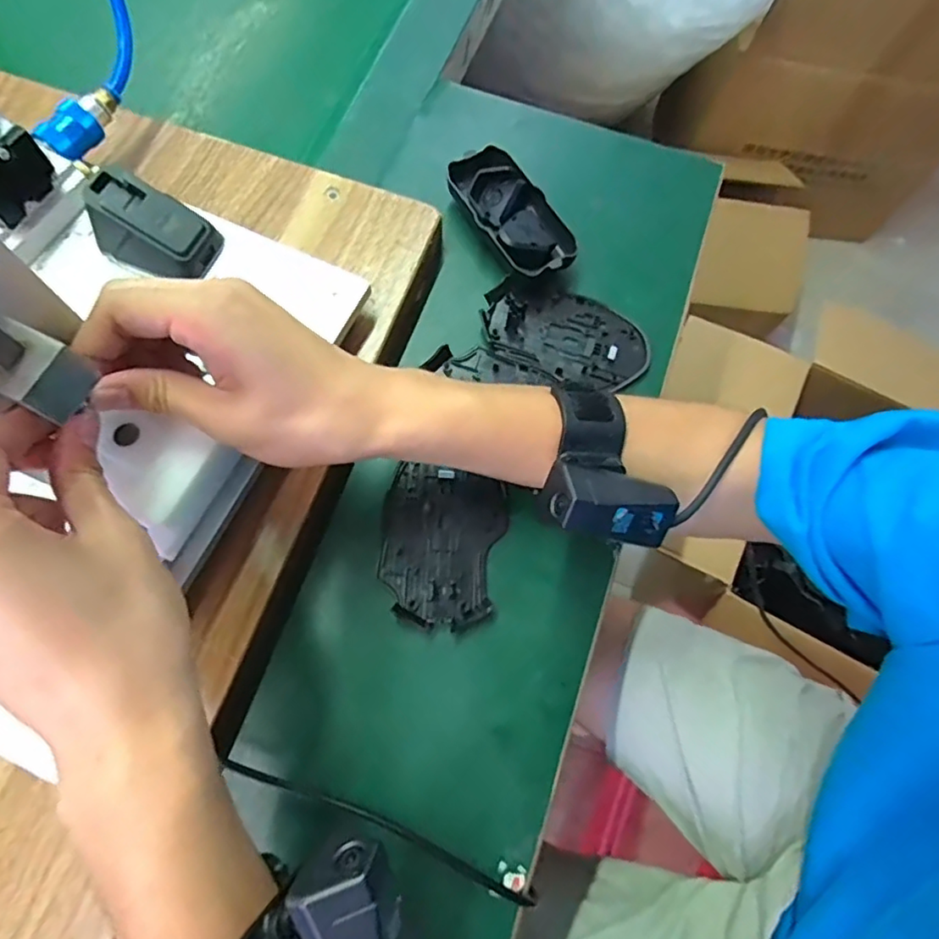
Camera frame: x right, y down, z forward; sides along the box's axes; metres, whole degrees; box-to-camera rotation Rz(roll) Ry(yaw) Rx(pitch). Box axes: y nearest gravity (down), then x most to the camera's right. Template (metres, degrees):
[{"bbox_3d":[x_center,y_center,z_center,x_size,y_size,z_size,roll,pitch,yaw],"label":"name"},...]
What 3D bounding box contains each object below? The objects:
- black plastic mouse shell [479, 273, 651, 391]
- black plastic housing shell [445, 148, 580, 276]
[{"bbox_3d":[0.068,-0.097,0.409,0.114,0.018,0.067,22,72,4],"label":"black plastic mouse shell"},{"bbox_3d":[0.031,-0.180,0.424,0.052,0.032,0.109,-28,76,-12],"label":"black plastic housing shell"}]

